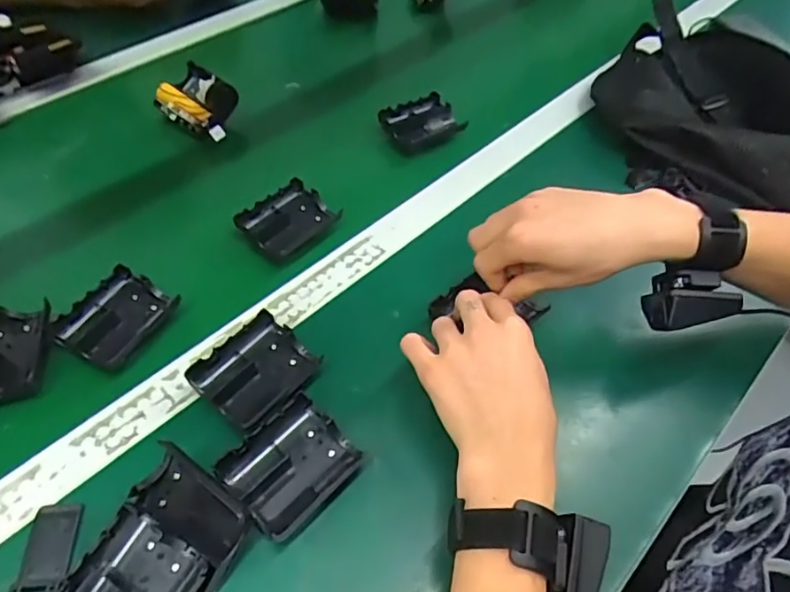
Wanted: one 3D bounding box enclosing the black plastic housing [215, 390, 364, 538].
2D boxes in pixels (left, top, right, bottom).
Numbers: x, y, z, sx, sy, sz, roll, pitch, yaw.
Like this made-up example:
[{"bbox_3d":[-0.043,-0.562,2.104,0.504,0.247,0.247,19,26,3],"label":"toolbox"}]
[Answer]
[{"bbox_3d":[-0.069,0.115,0.377,0.069,0.027,0.077,37,58,20],"label":"black plastic housing"}]

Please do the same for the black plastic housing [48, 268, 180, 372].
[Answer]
[{"bbox_3d":[-0.225,0.018,0.455,0.064,0.017,0.077,24,55,12],"label":"black plastic housing"}]

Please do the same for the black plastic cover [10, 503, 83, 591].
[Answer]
[{"bbox_3d":[-0.218,0.158,0.352,0.032,0.004,0.056,0,54,-6],"label":"black plastic cover"}]

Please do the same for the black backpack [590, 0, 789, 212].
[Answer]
[{"bbox_3d":[0.370,-0.219,0.639,0.261,0.083,0.288,27,55,13],"label":"black backpack"}]

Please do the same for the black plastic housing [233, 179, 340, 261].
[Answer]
[{"bbox_3d":[-0.099,-0.071,0.529,0.066,0.018,0.079,40,60,22],"label":"black plastic housing"}]

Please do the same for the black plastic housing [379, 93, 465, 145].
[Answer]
[{"bbox_3d":[0.031,-0.196,0.633,0.081,0.018,0.068,-20,58,-20],"label":"black plastic housing"}]

